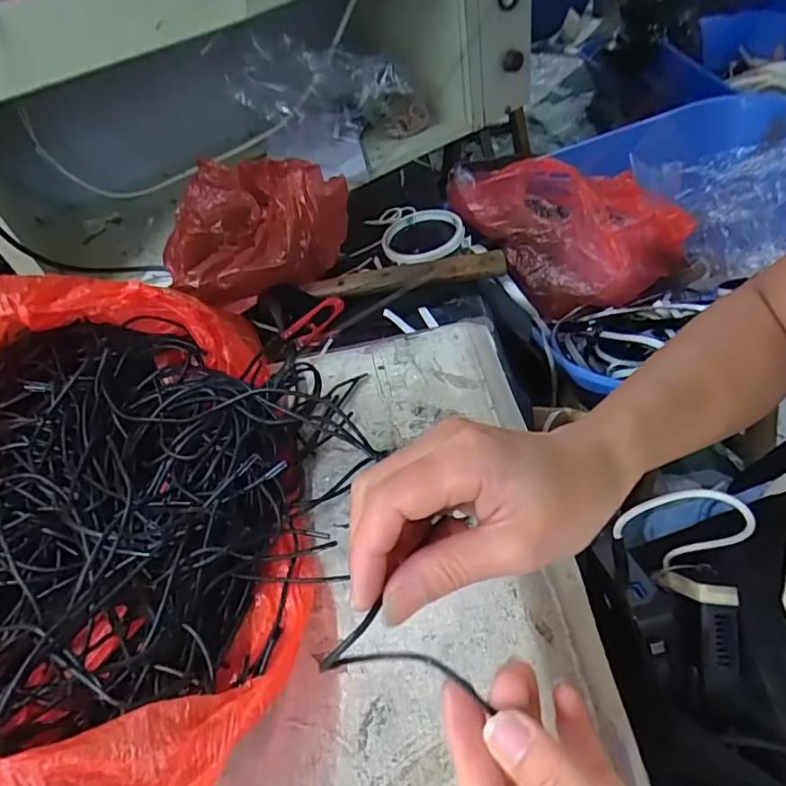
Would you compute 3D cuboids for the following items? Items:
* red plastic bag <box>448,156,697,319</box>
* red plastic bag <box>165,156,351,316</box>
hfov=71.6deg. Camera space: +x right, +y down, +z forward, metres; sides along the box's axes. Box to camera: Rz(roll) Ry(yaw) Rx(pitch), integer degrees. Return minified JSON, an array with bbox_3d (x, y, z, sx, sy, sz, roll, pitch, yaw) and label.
[{"bbox_3d":[0.248,-0.235,0.727,0.249,0.137,0.230,-30,49,-14],"label":"red plastic bag"},{"bbox_3d":[-0.145,-0.173,0.545,0.186,0.094,0.197,-23,47,-8],"label":"red plastic bag"}]

